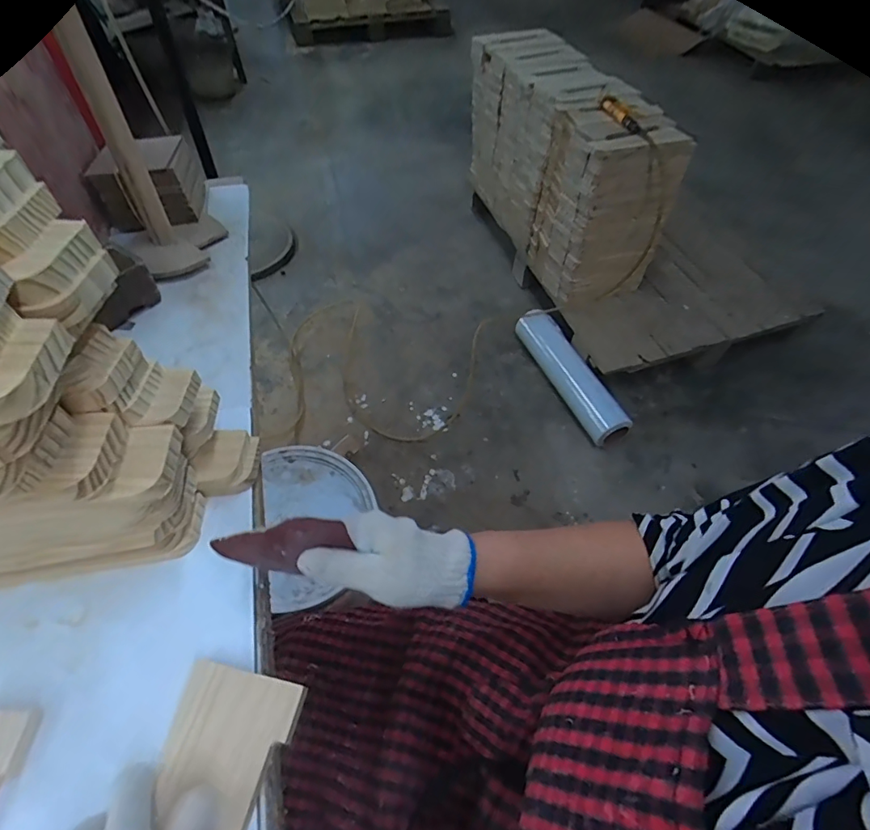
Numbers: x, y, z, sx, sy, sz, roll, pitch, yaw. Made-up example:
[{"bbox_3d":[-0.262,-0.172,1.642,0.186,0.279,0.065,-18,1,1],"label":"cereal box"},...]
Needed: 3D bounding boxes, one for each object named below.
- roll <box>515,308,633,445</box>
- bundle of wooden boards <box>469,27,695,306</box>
[{"bbox_3d":[0.384,-0.118,1.369,0.089,0.111,0.458,-18,57,-15],"label":"roll"},{"bbox_3d":[0.377,-0.785,1.487,0.270,0.483,0.801,-12,55,-11],"label":"bundle of wooden boards"}]

